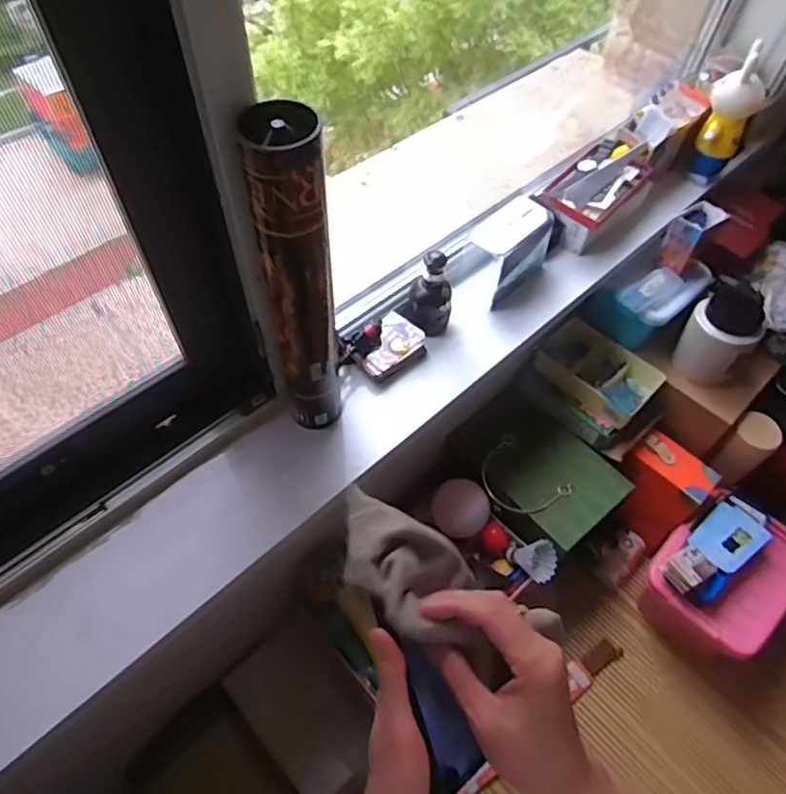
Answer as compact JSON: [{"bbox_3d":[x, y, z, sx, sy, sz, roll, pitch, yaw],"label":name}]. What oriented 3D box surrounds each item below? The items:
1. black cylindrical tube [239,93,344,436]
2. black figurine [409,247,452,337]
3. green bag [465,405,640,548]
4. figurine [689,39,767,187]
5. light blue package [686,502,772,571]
[{"bbox_3d":[-0.092,-0.089,0.597,0.063,0.407,0.051,-11,58,-10],"label":"black cylindrical tube"},{"bbox_3d":[0.055,-0.138,0.801,0.050,0.130,0.051,-32,63,-21],"label":"black figurine"},{"bbox_3d":[0.266,0.118,0.991,0.177,0.027,0.237,-34,64,-22],"label":"green bag"},{"bbox_3d":[0.561,-0.466,0.985,0.081,0.209,0.067,32,61,17],"label":"figurine"},{"bbox_3d":[0.575,0.233,0.985,0.129,0.026,0.085,-32,63,-21],"label":"light blue package"}]

